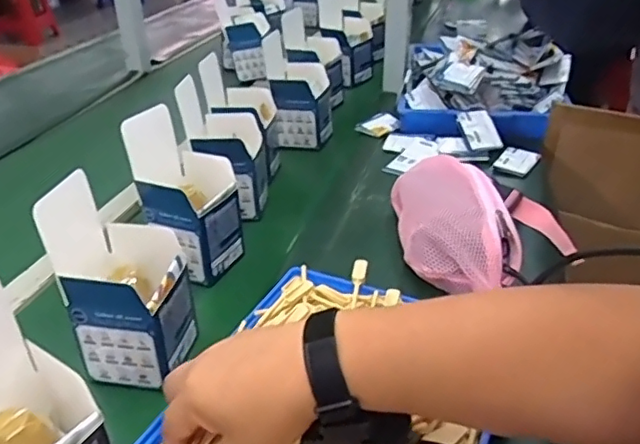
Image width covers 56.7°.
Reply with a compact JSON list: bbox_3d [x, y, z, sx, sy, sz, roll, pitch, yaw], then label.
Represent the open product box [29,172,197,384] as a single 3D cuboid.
[{"bbox_3d":[-0.172,0.052,0.537,0.087,0.174,0.097,2,31,15],"label":"open product box"}]

